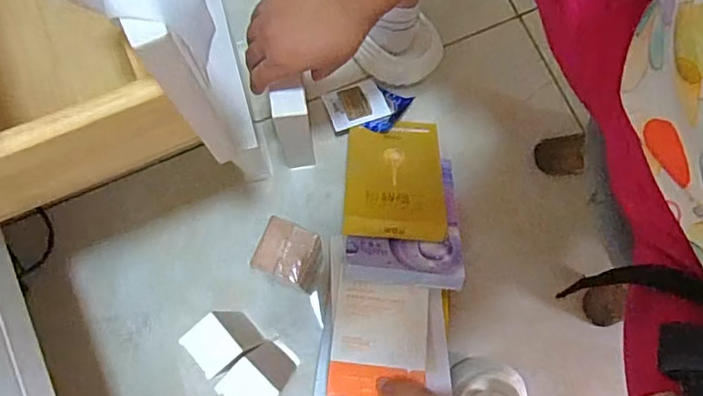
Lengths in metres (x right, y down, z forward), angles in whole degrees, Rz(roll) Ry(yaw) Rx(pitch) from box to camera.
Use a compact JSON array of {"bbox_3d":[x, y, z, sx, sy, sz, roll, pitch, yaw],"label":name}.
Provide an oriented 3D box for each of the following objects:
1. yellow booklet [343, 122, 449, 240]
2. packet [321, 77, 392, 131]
[{"bbox_3d":[0.048,-0.026,0.600,0.107,0.016,0.168,6,47,-5],"label":"yellow booklet"},{"bbox_3d":[0.005,-0.117,0.665,0.072,0.008,0.068,-16,54,-7],"label":"packet"}]

